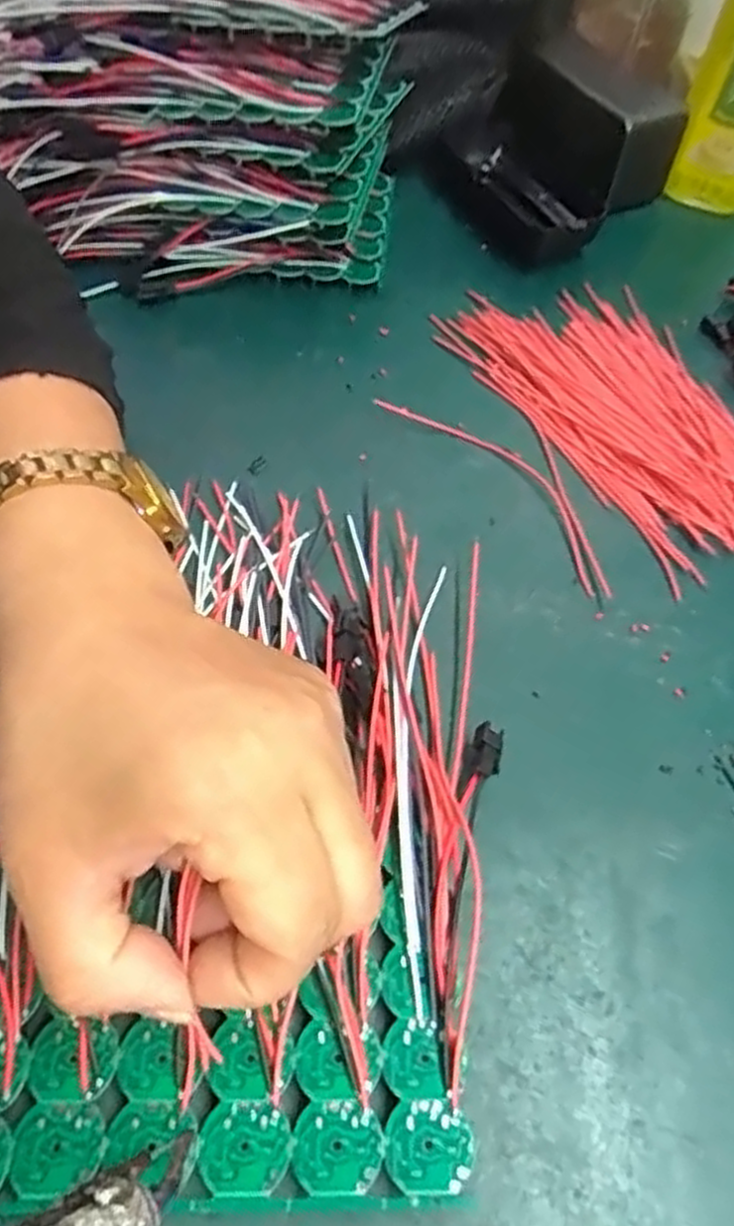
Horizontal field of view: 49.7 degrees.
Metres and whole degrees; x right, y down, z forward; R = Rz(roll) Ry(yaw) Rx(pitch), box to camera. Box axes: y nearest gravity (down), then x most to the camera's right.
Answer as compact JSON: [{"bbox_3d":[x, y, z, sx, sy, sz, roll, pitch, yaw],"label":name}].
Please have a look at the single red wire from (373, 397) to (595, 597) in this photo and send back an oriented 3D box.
[{"bbox_3d":[0.056,-0.058,0.330,0.032,0.005,0.127,-33,63,-24],"label":"single red wire"}]

